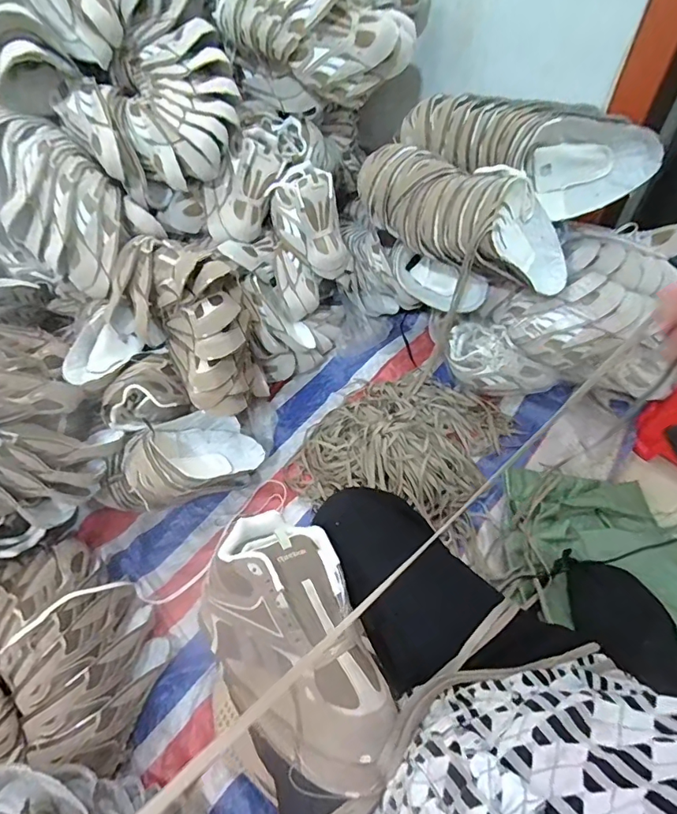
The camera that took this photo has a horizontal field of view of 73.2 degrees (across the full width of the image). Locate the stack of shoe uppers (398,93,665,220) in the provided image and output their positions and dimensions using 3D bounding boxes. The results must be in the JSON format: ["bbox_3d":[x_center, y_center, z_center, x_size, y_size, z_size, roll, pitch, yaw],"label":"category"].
[{"bbox_3d":[0.344,-0.503,0.889,0.120,0.153,0.470,-39,61,-24],"label":"stack of shoe uppers"}]

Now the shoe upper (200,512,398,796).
[{"bbox_3d":[-0.047,0.214,0.426,0.138,0.053,0.245,-19,55,-11],"label":"shoe upper"}]

